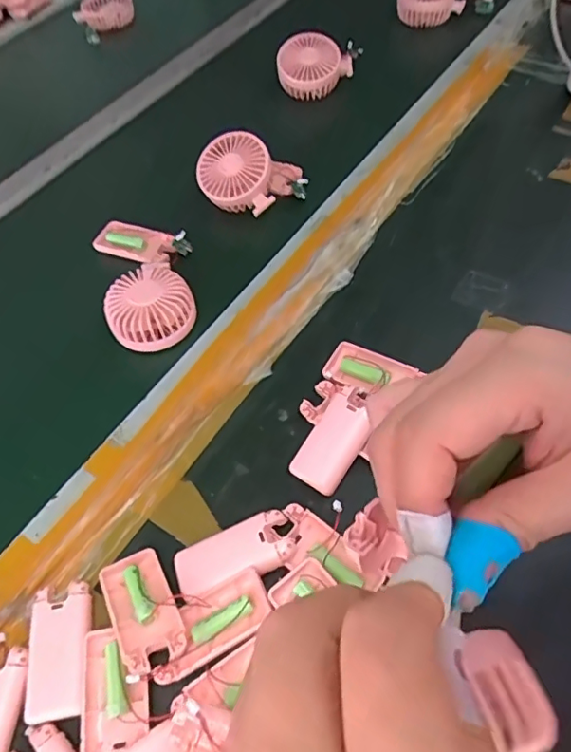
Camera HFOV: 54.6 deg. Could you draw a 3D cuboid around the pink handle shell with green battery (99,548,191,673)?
[{"bbox_3d":[-0.108,0.174,0.417,0.045,0.014,0.093,-24,43,-19],"label":"pink handle shell with green battery"}]

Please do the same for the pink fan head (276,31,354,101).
[{"bbox_3d":[0.042,-0.440,0.789,0.107,0.046,0.078,1,89,5],"label":"pink fan head"}]

